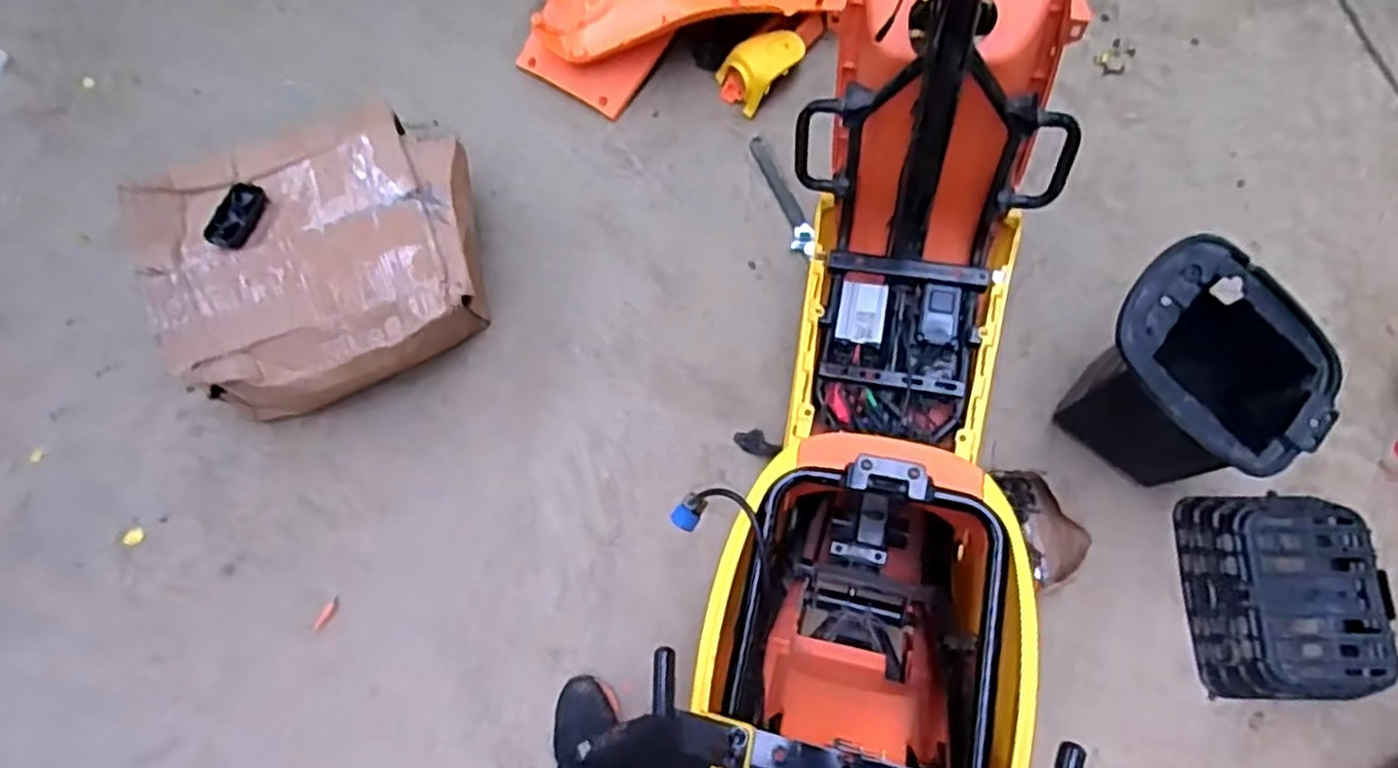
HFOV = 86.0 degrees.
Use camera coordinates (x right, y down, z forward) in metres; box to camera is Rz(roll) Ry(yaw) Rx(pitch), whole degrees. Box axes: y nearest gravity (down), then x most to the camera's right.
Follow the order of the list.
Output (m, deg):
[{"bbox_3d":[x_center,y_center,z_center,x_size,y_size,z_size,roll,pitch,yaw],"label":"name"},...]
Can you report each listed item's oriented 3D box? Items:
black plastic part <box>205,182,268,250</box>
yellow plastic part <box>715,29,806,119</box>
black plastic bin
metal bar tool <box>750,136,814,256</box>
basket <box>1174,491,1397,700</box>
[{"bbox_3d":[-0.697,-0.253,1.128,0.067,0.015,0.105,18,76,5],"label":"black plastic part"},{"bbox_3d":[0.117,-0.612,1.434,0.159,0.087,0.105,-43,80,-10],"label":"yellow plastic part"},{"bbox_3d":[0.693,0.004,1.135,0.290,0.358,0.255,36,78,9],"label":"black plastic bin"},{"bbox_3d":[0.159,-0.357,1.400,0.043,0.016,0.266,-17,76,-6],"label":"metal bar tool"},{"bbox_3d":[0.902,0.326,1.166,0.227,0.121,0.304,-1,75,-2],"label":"basket"}]

